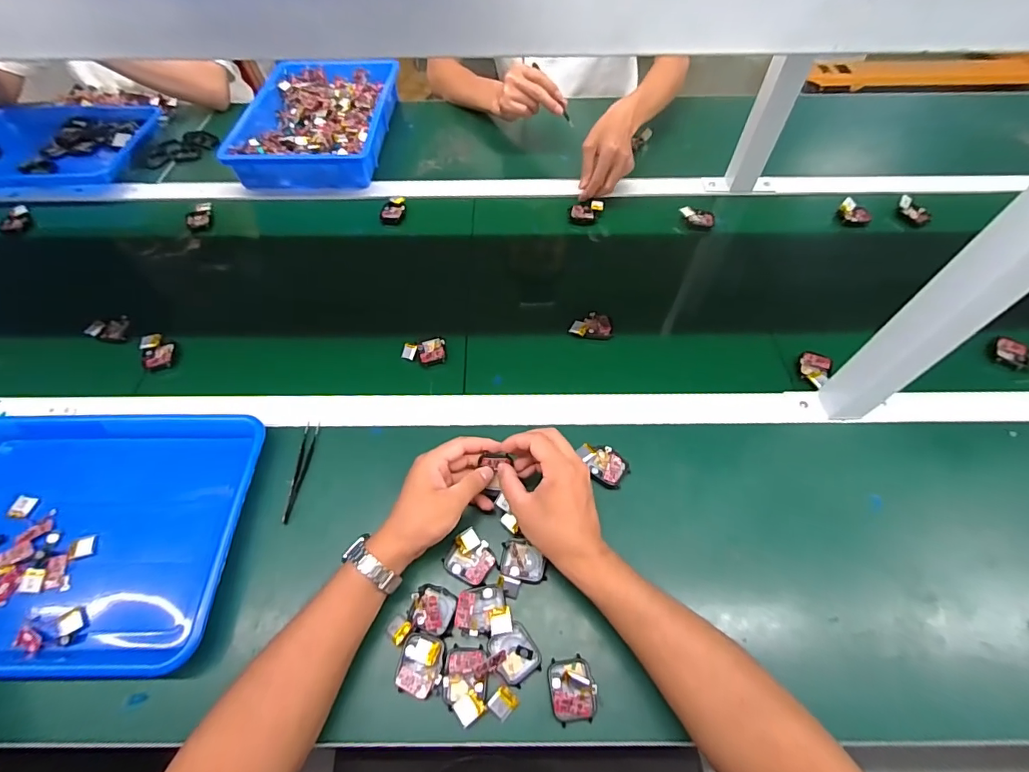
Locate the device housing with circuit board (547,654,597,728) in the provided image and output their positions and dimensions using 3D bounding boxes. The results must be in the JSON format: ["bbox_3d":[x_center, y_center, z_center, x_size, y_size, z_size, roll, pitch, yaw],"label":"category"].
[{"bbox_3d":[0.050,0.262,0.395,0.038,0.017,0.047,-6,57,-5],"label":"device housing with circuit board"}]

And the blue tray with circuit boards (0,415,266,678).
[{"bbox_3d":[-0.450,0.148,0.471,0.344,0.035,0.254,0,57,-1],"label":"blue tray with circuit boards"}]

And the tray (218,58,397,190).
[{"bbox_3d":[-0.369,-0.511,0.876,0.262,0.062,0.372,2,57,1],"label":"tray"}]

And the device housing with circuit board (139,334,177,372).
[{"bbox_3d":[-0.463,-0.046,0.594,0.037,0.011,0.056,-20,59,-13],"label":"device housing with circuit board"}]

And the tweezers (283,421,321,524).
[{"bbox_3d":[-0.239,0.093,0.514,0.016,0.010,0.117,0,57,-1],"label":"tweezers"}]

